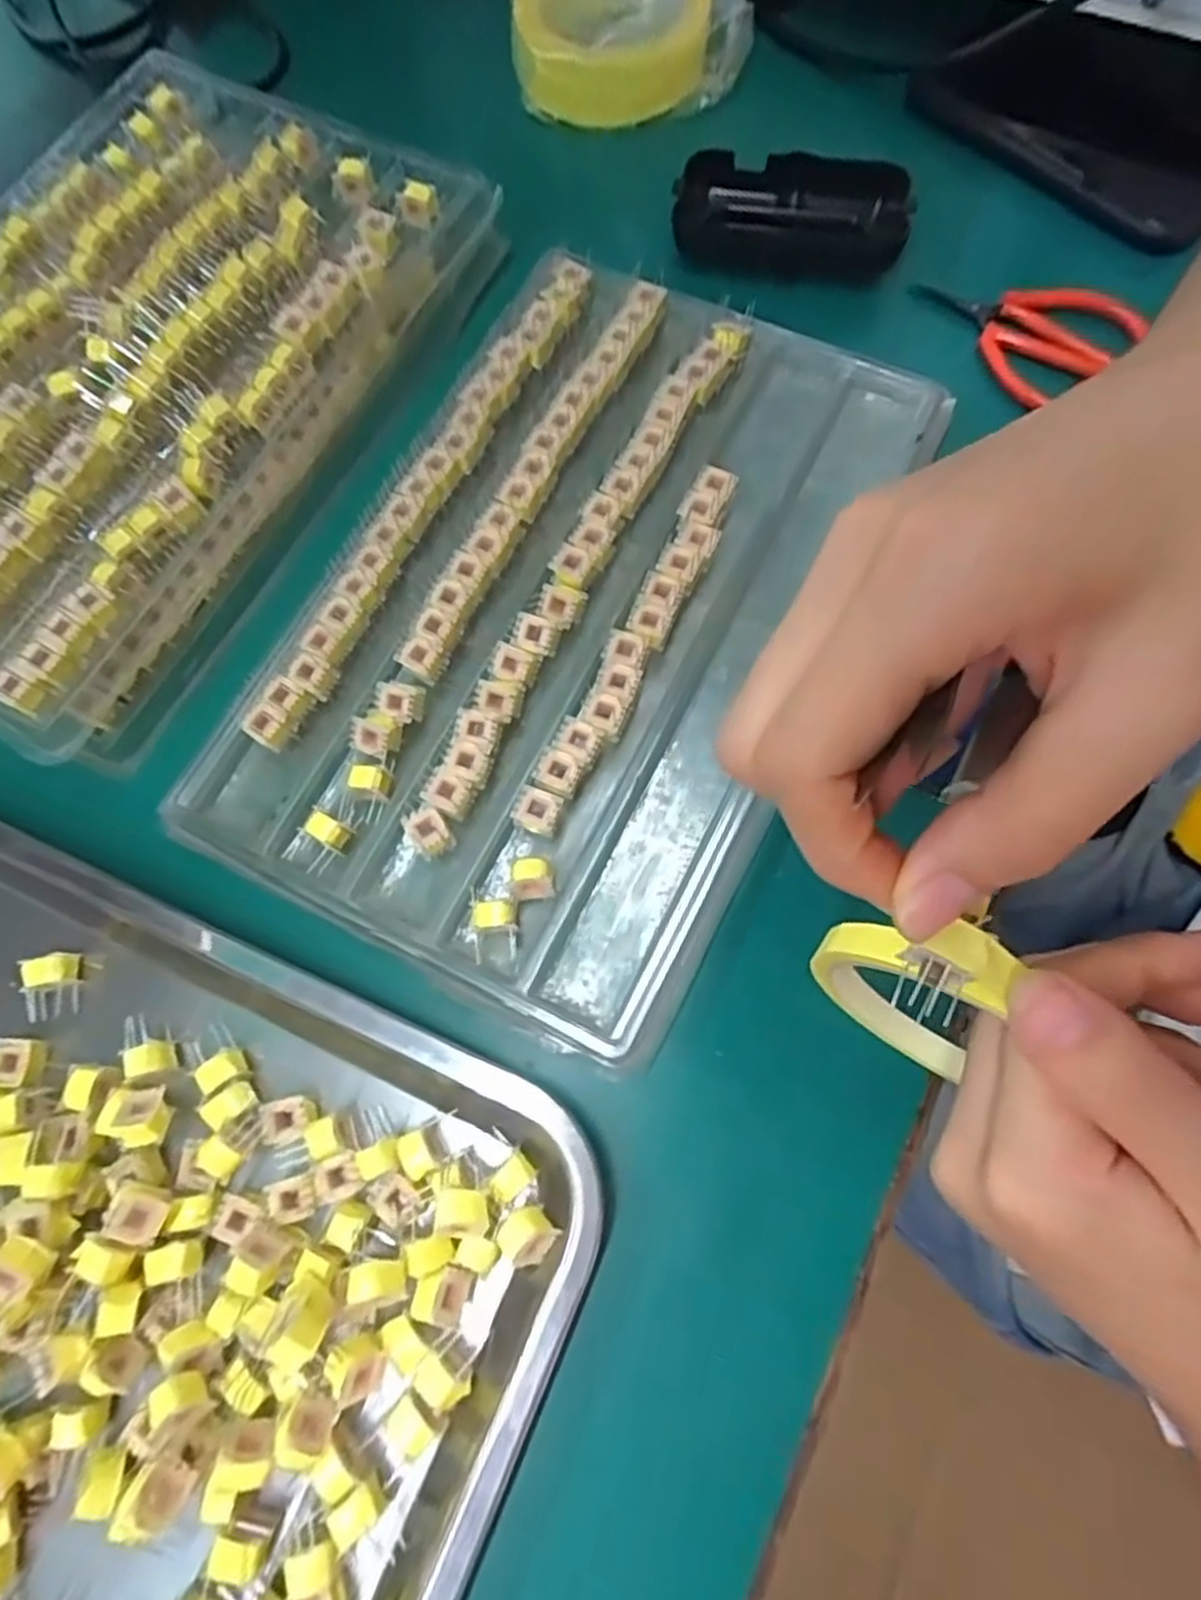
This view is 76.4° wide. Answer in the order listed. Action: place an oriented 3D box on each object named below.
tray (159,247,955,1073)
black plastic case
[{"bbox_3d":[-0.007,-0.083,0.315,0.207,0.027,0.318,27,75,10],"label":"tray"},{"bbox_3d":[0.092,-0.289,0.373,0.109,0.024,0.051,7,73,4],"label":"black plastic case"}]

